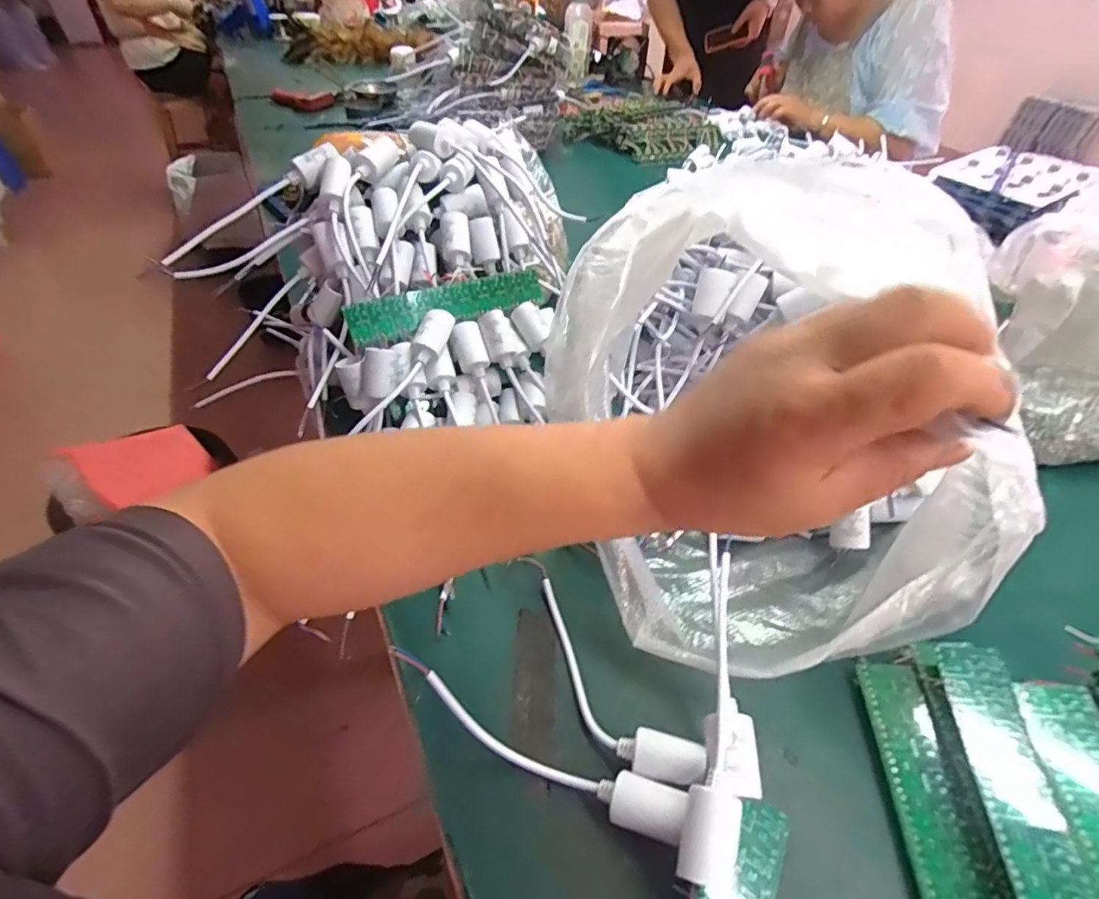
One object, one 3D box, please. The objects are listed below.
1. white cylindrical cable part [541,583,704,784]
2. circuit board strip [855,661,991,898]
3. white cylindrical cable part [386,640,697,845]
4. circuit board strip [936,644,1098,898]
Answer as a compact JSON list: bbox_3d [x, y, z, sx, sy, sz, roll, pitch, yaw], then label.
[{"bbox_3d":[0.033,0.158,0.378,0.042,0.026,0.169,-23,36,-25],"label":"white cylindrical cable part"},{"bbox_3d":[0.227,0.229,0.325,0.042,0.010,0.204,-5,43,13],"label":"circuit board strip"},{"bbox_3d":[-0.011,0.179,0.328,0.184,0.065,0.028,17,46,14],"label":"white cylindrical cable part"},{"bbox_3d":[0.261,0.207,0.302,0.038,0.008,0.204,-4,43,18],"label":"circuit board strip"}]

